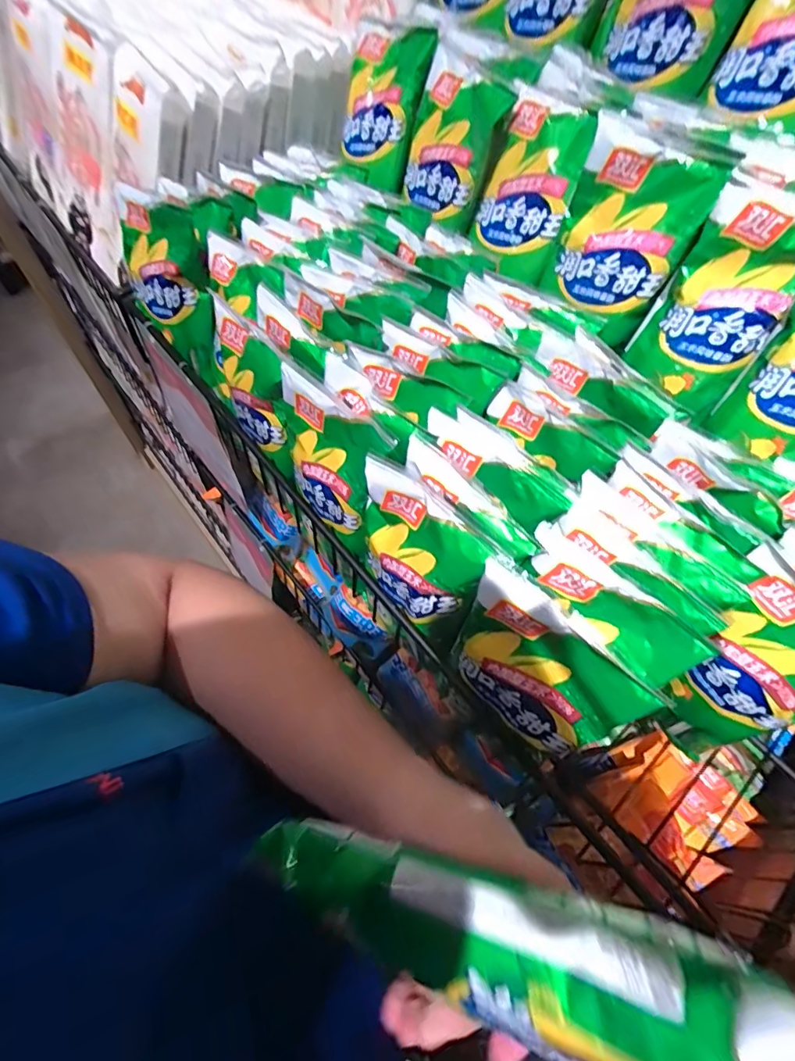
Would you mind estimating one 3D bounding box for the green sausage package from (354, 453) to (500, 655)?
[{"bbox_3d":[0.011,0.019,0.329,0.031,0.114,0.097,-38,68,-23],"label":"green sausage package"}]

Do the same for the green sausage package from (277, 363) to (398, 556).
[{"bbox_3d":[-0.055,-0.054,0.361,0.033,0.111,0.111,-36,68,-22],"label":"green sausage package"}]

